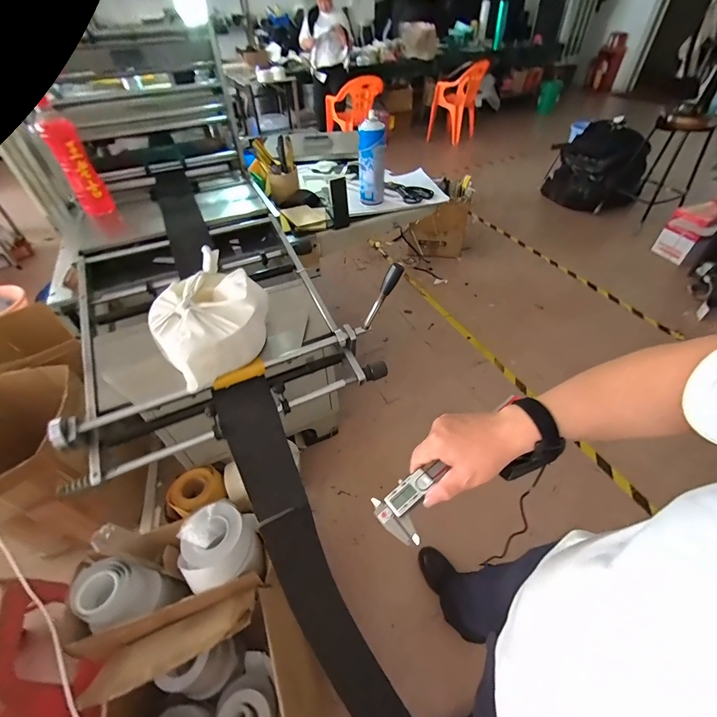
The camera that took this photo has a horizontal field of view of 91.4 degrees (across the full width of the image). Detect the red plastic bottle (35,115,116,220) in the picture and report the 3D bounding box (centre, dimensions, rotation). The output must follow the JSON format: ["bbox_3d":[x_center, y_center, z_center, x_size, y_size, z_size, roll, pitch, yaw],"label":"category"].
[{"bbox_3d":[-0.616,-0.416,0.775,0.066,0.188,0.045,-32,53,-25],"label":"red plastic bottle"}]

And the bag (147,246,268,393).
[{"bbox_3d":[-0.228,-0.061,0.541,0.163,0.090,0.183,27,53,26],"label":"bag"}]

